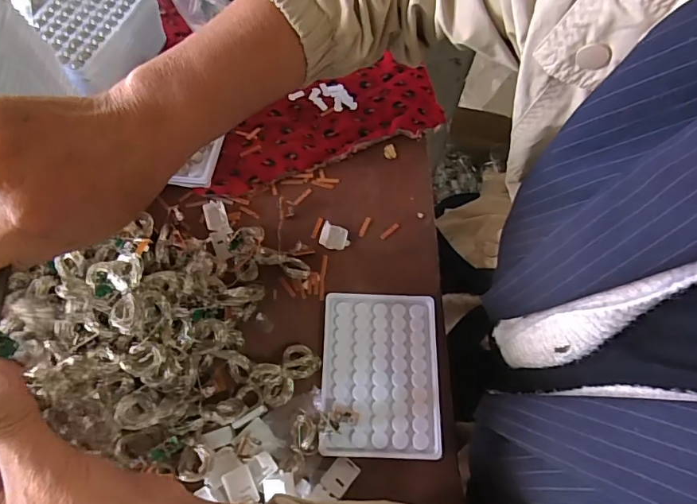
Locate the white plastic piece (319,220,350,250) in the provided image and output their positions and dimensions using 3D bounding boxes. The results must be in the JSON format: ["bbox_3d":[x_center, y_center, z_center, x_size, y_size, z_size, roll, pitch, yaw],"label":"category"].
[{"bbox_3d":[-0.012,-0.016,0.425,0.027,0.009,0.024,7,66,1],"label":"white plastic piece"}]

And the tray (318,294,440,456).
[{"bbox_3d":[0.027,0.099,0.376,0.094,0.008,0.129,2,66,-1],"label":"tray"}]

